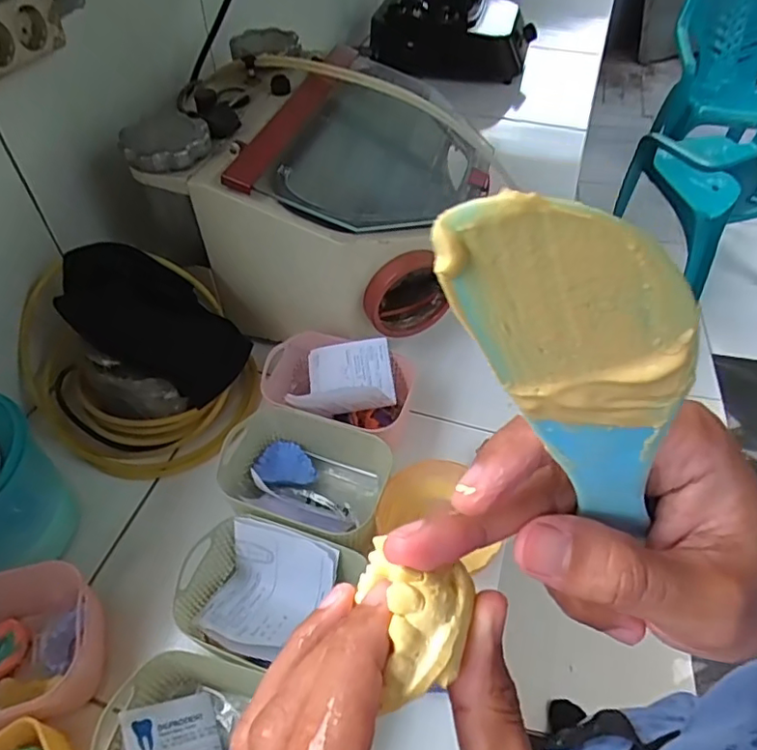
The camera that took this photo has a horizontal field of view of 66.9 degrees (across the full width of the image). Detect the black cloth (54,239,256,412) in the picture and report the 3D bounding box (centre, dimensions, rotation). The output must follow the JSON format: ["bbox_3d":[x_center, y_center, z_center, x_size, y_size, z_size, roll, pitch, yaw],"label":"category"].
[{"bbox_3d":[-0.258,-0.061,0.663,0.115,0.213,0.026,-59,25,-10],"label":"black cloth"}]

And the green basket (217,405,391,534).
[{"bbox_3d":[-0.088,0.109,0.615,0.184,0.081,0.127,19,52,15],"label":"green basket"}]

